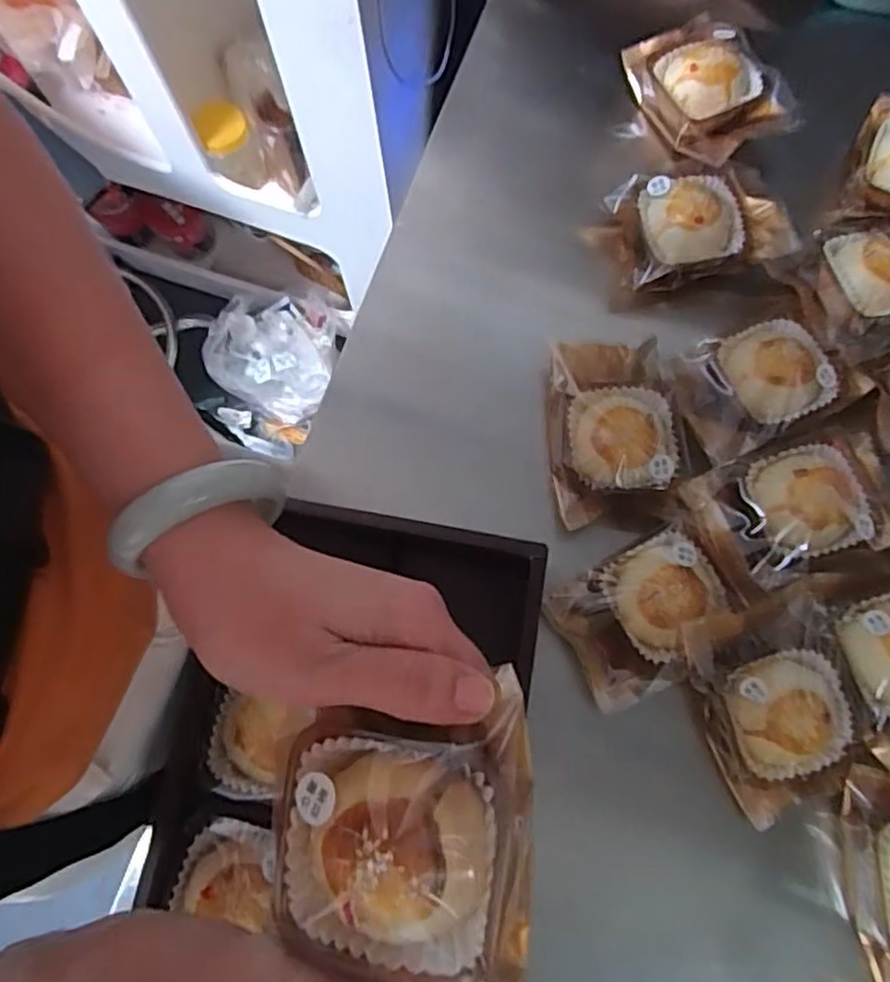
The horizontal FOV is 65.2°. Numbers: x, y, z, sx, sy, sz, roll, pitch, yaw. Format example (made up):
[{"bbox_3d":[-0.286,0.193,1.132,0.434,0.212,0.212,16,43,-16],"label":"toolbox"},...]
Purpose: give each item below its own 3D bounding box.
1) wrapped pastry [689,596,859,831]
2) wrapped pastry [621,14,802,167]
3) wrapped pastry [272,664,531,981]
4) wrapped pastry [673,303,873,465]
[{"bbox_3d":[0.188,0.120,0.383,0.080,0.028,0.106,-18,76,-3],"label":"wrapped pastry"},{"bbox_3d":[0.193,-0.296,0.508,0.082,0.038,0.122,-28,77,-6],"label":"wrapped pastry"},{"bbox_3d":[-0.013,0.105,0.213,0.079,0.026,0.090,4,76,2],"label":"wrapped pastry"},{"bbox_3d":[0.202,-0.072,0.441,0.112,0.024,0.074,-27,77,-6],"label":"wrapped pastry"}]

